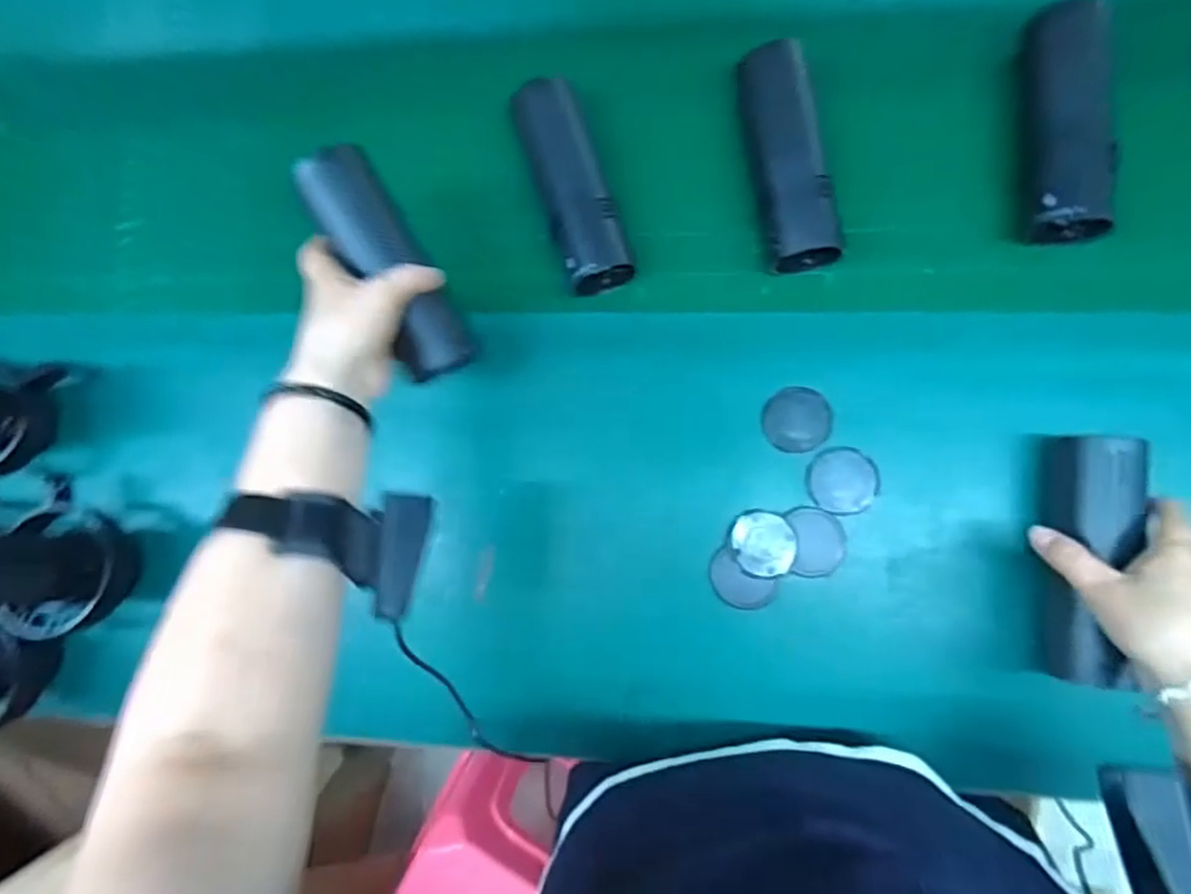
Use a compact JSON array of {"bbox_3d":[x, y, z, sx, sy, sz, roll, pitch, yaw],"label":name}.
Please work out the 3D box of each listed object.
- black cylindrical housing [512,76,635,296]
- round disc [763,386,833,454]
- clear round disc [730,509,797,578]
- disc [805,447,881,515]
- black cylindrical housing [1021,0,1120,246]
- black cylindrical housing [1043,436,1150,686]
[{"bbox_3d":[-0.018,-0.205,0.549,0.049,0.044,0.171,-19,83,5],"label":"black cylindrical housing"},{"bbox_3d":[0.153,-0.021,0.524,0.050,0.005,0.049,-1,84,7],"label":"round disc"},{"bbox_3d":[0.125,0.072,0.520,0.047,0.006,0.048,0,85,7],"label":"clear round disc"},{"bbox_3d":[0.184,0.025,0.516,0.051,0.004,0.048,-1,84,7],"label":"disc"},{"bbox_3d":[0.346,-0.234,0.512,0.054,0.059,0.173,6,85,7],"label":"black cylindrical housing"},{"bbox_3d":[0.333,0.072,0.463,0.045,0.046,0.157,6,85,7],"label":"black cylindrical housing"}]

